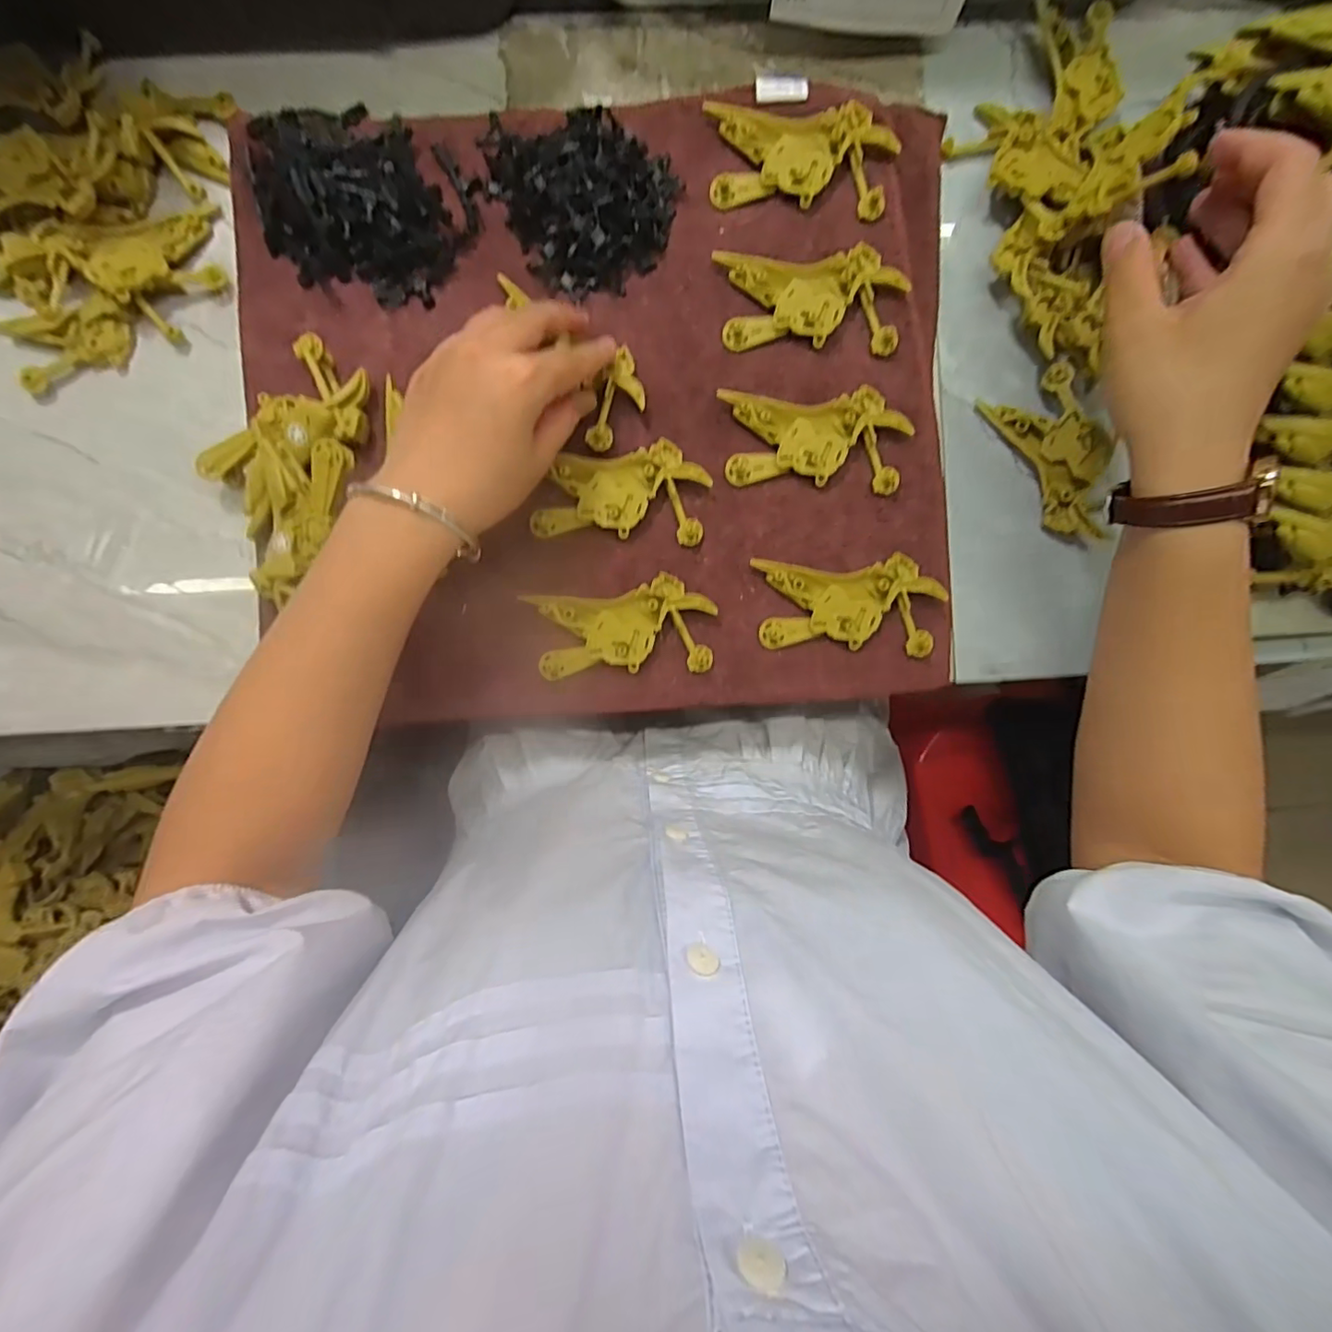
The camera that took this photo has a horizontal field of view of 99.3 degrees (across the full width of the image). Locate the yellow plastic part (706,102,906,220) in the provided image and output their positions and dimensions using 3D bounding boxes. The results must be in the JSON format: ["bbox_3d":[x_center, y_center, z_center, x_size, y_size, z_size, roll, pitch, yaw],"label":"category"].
[{"bbox_3d":[0.074,-0.282,0.315,0.100,0.014,0.049,5,92,-1],"label":"yellow plastic part"}]

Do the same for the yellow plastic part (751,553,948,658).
[{"bbox_3d":[0.103,-0.035,0.322,0.100,0.013,0.052,3,92,-1],"label":"yellow plastic part"}]

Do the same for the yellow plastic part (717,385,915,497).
[{"bbox_3d":[0.084,-0.127,0.320,0.099,0.011,0.054,-2,92,-1],"label":"yellow plastic part"}]

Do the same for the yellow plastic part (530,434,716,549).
[{"bbox_3d":[-0.025,-0.098,0.319,0.094,0.011,0.051,3,92,-1],"label":"yellow plastic part"}]

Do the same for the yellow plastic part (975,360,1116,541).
[{"bbox_3d":[0.225,-0.119,0.322,0.042,0.020,0.095,-27,92,0],"label":"yellow plastic part"}]

